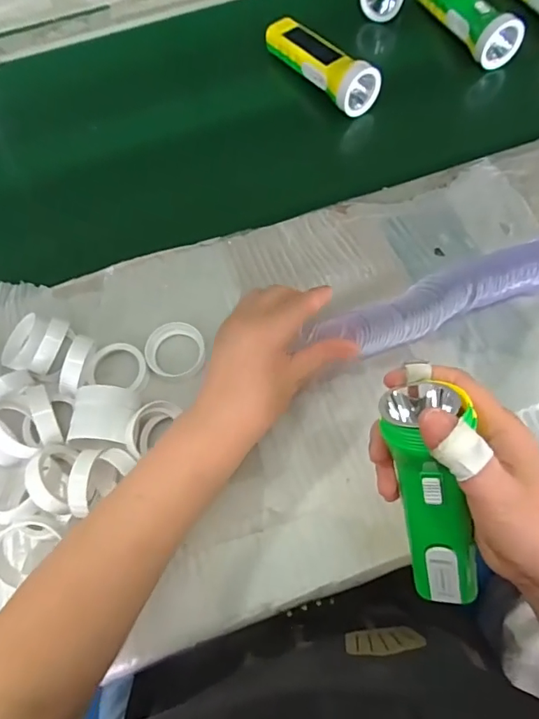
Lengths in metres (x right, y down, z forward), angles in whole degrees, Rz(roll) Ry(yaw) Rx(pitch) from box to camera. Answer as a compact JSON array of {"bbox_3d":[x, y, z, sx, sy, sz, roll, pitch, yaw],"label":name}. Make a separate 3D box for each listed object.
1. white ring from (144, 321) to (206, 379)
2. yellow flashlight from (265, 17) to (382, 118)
[{"bbox_3d":[-0.086,-0.010,0.433,0.051,0.016,0.048,-1,65,3],"label":"white ring"},{"bbox_3d":[0.060,-0.358,0.568,0.049,0.047,0.163,-33,68,-11],"label":"yellow flashlight"}]

